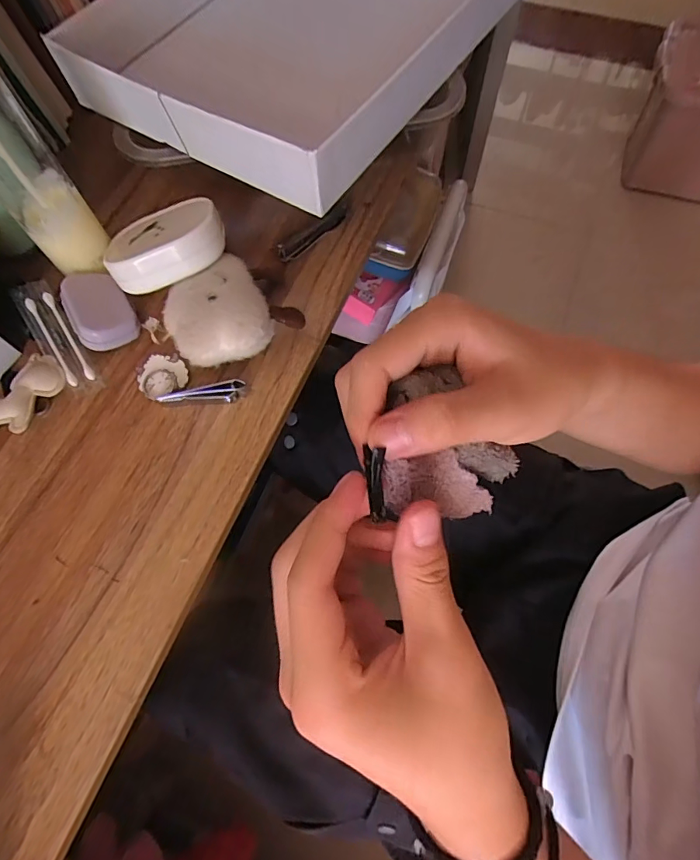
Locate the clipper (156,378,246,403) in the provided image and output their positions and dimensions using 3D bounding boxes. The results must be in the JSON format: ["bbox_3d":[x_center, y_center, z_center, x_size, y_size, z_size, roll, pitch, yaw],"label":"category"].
[{"bbox_3d":[-0.096,-0.022,0.299,0.055,0.009,0.013,-12,69,-3],"label":"clipper"}]

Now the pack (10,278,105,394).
[{"bbox_3d":[-0.197,-0.063,0.308,0.026,0.006,0.094,-30,78,-15],"label":"pack"}]

